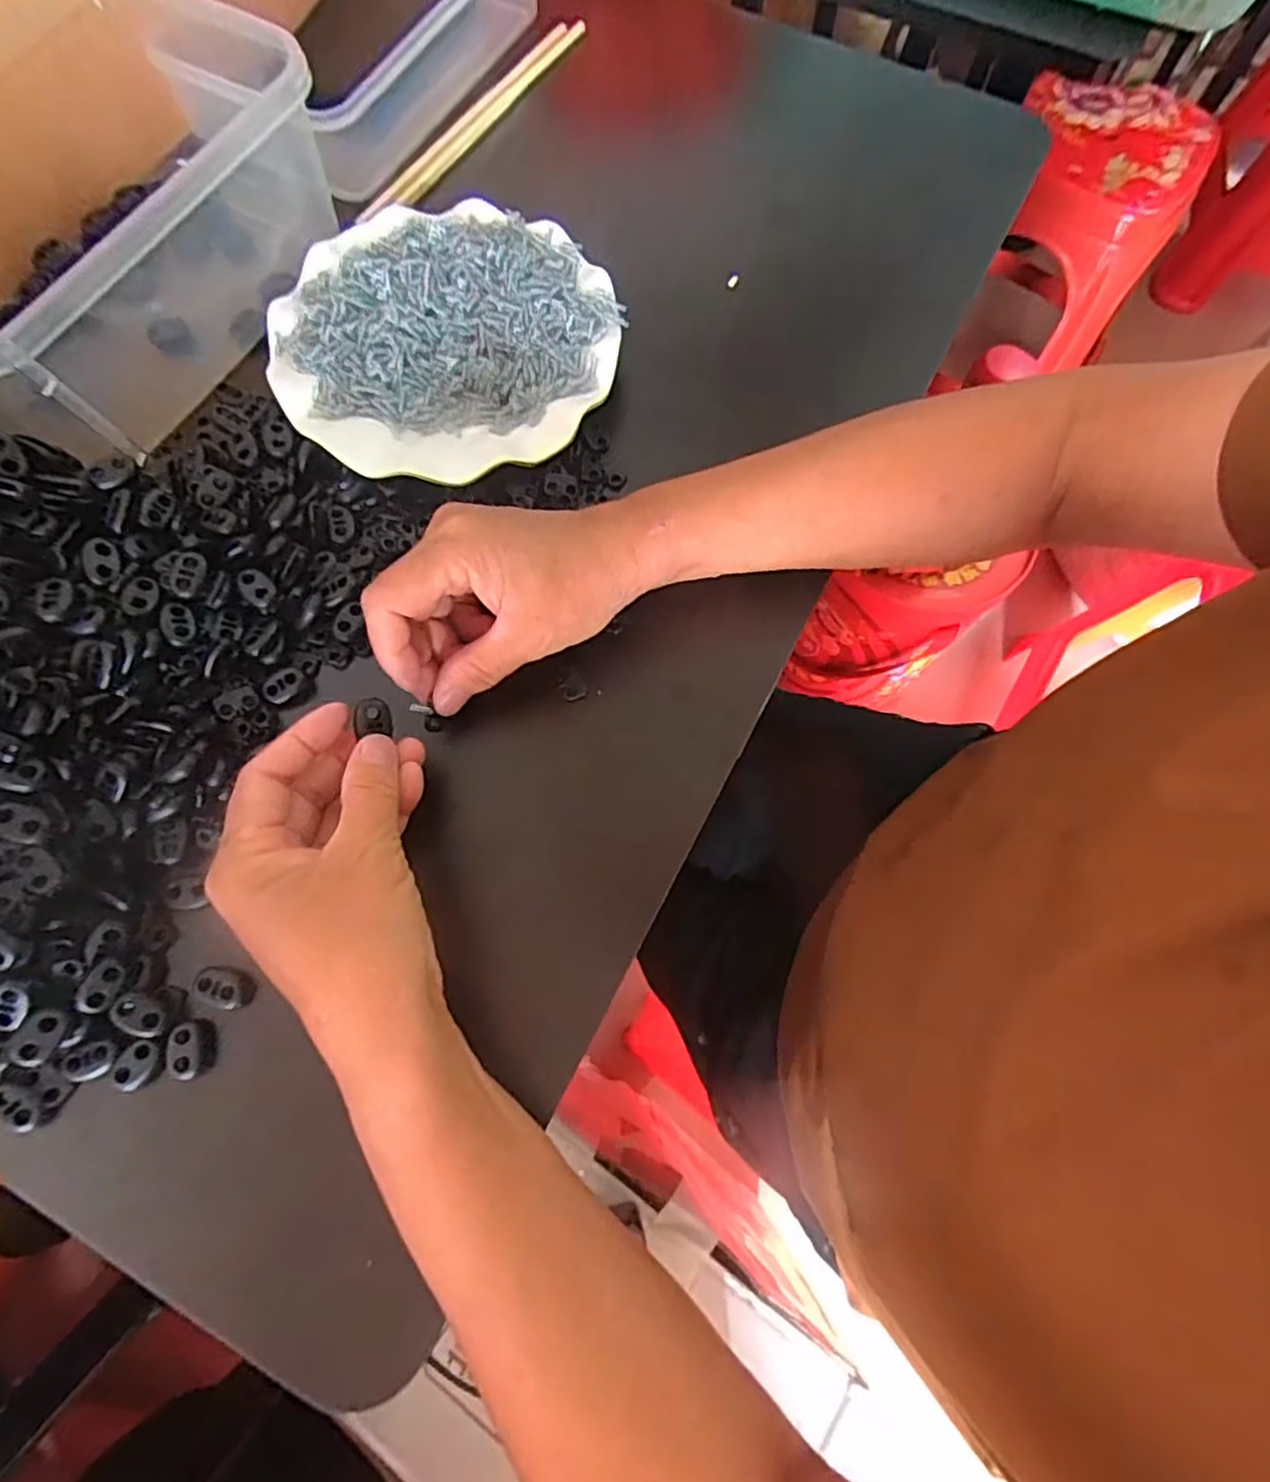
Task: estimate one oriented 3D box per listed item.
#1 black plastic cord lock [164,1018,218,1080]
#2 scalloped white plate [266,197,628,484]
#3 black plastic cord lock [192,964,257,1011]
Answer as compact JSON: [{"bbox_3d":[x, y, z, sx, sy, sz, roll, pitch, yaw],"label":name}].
[{"bbox_3d":[-0.182,0.126,0.283,0.014,0.010,0.022,-3,72,-2],"label":"black plastic cord lock"},{"bbox_3d":[-0.102,-0.219,0.376,0.180,0.018,0.177,0,72,-1],"label":"scalloped white plate"},{"bbox_3d":[-0.172,0.102,0.291,0.022,0.008,0.016,12,72,3],"label":"black plastic cord lock"}]

